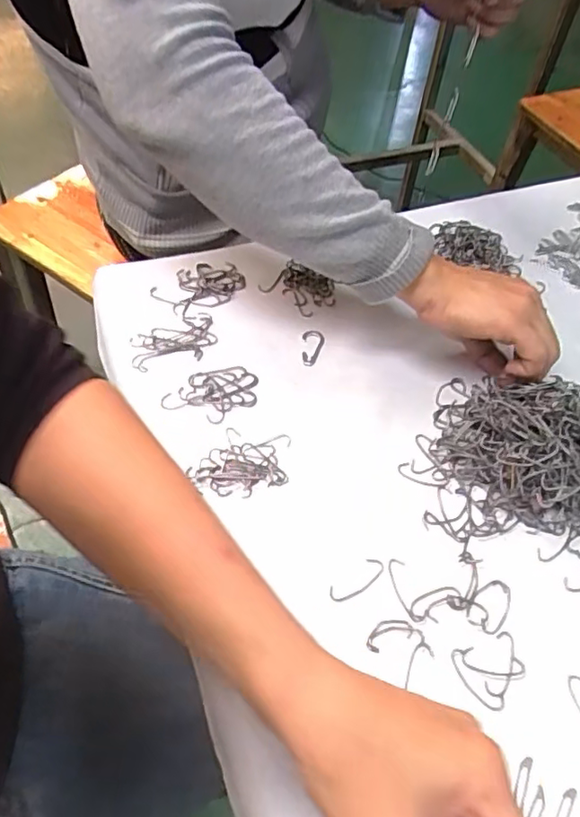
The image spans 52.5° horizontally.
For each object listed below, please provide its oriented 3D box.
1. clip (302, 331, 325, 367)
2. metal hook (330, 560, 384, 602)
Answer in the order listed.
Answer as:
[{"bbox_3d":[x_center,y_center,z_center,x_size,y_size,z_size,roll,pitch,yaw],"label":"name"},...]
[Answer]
[{"bbox_3d":[0.019,-0.049,0.479,0.018,0.004,0.036,4,53,-2],"label":"clip"},{"bbox_3d":[0.042,0.108,0.368,0.041,0.004,0.013,-30,61,-24],"label":"metal hook"}]

